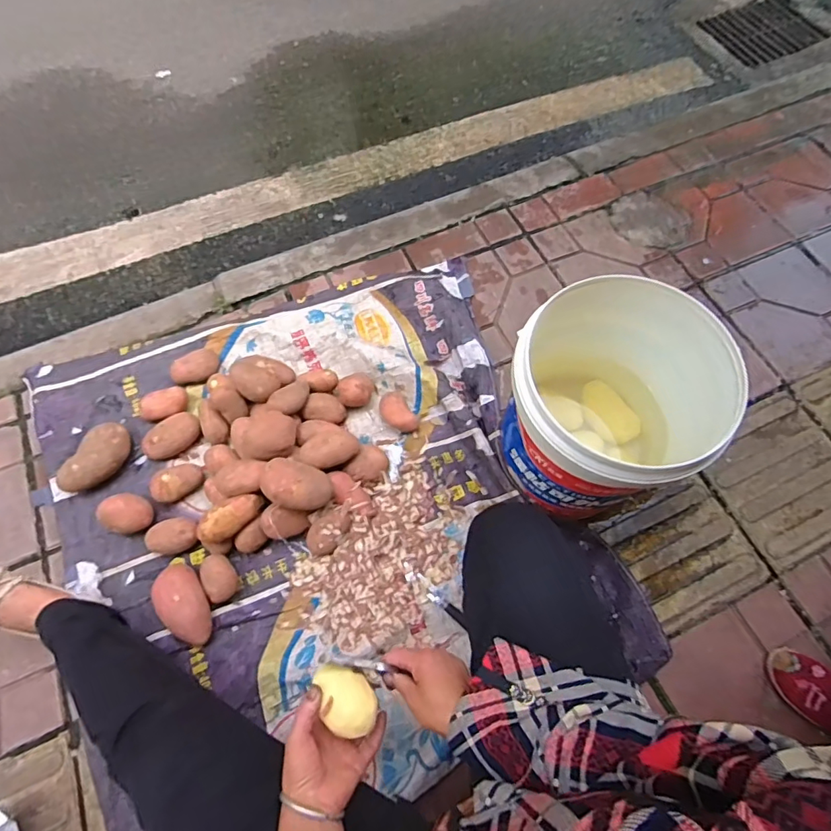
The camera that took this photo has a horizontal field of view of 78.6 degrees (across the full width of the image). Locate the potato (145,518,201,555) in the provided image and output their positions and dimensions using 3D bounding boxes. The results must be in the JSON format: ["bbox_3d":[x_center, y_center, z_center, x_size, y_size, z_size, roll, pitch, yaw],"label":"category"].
[{"bbox_3d":[-0.448,0.225,0.941,0.097,0.044,0.060,-5,65,-3],"label":"potato"}]

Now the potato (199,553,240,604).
[{"bbox_3d":[-0.350,0.289,0.907,0.052,0.039,0.081,-31,69,-14],"label":"potato"}]

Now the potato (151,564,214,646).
[{"bbox_3d":[-0.403,0.333,0.890,0.081,0.055,0.140,-37,71,-16],"label":"potato"}]

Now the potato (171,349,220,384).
[{"bbox_3d":[-0.467,-0.100,1.078,0.100,0.050,0.062,-27,69,-13],"label":"potato"}]

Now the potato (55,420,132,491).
[{"bbox_3d":[-0.617,0.086,0.988,0.080,0.061,0.150,27,68,11],"label":"potato"}]

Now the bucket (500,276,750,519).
[{"bbox_3d":[0.302,0.012,0.867,0.302,0.361,0.293,0,65,-1],"label":"bucket"}]

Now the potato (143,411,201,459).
[{"bbox_3d":[-0.486,0.044,1.018,0.115,0.046,0.065,-33,70,-15],"label":"potato"}]

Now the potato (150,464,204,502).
[{"bbox_3d":[-0.459,0.128,0.981,0.093,0.047,0.061,-26,68,-12],"label":"potato"}]

